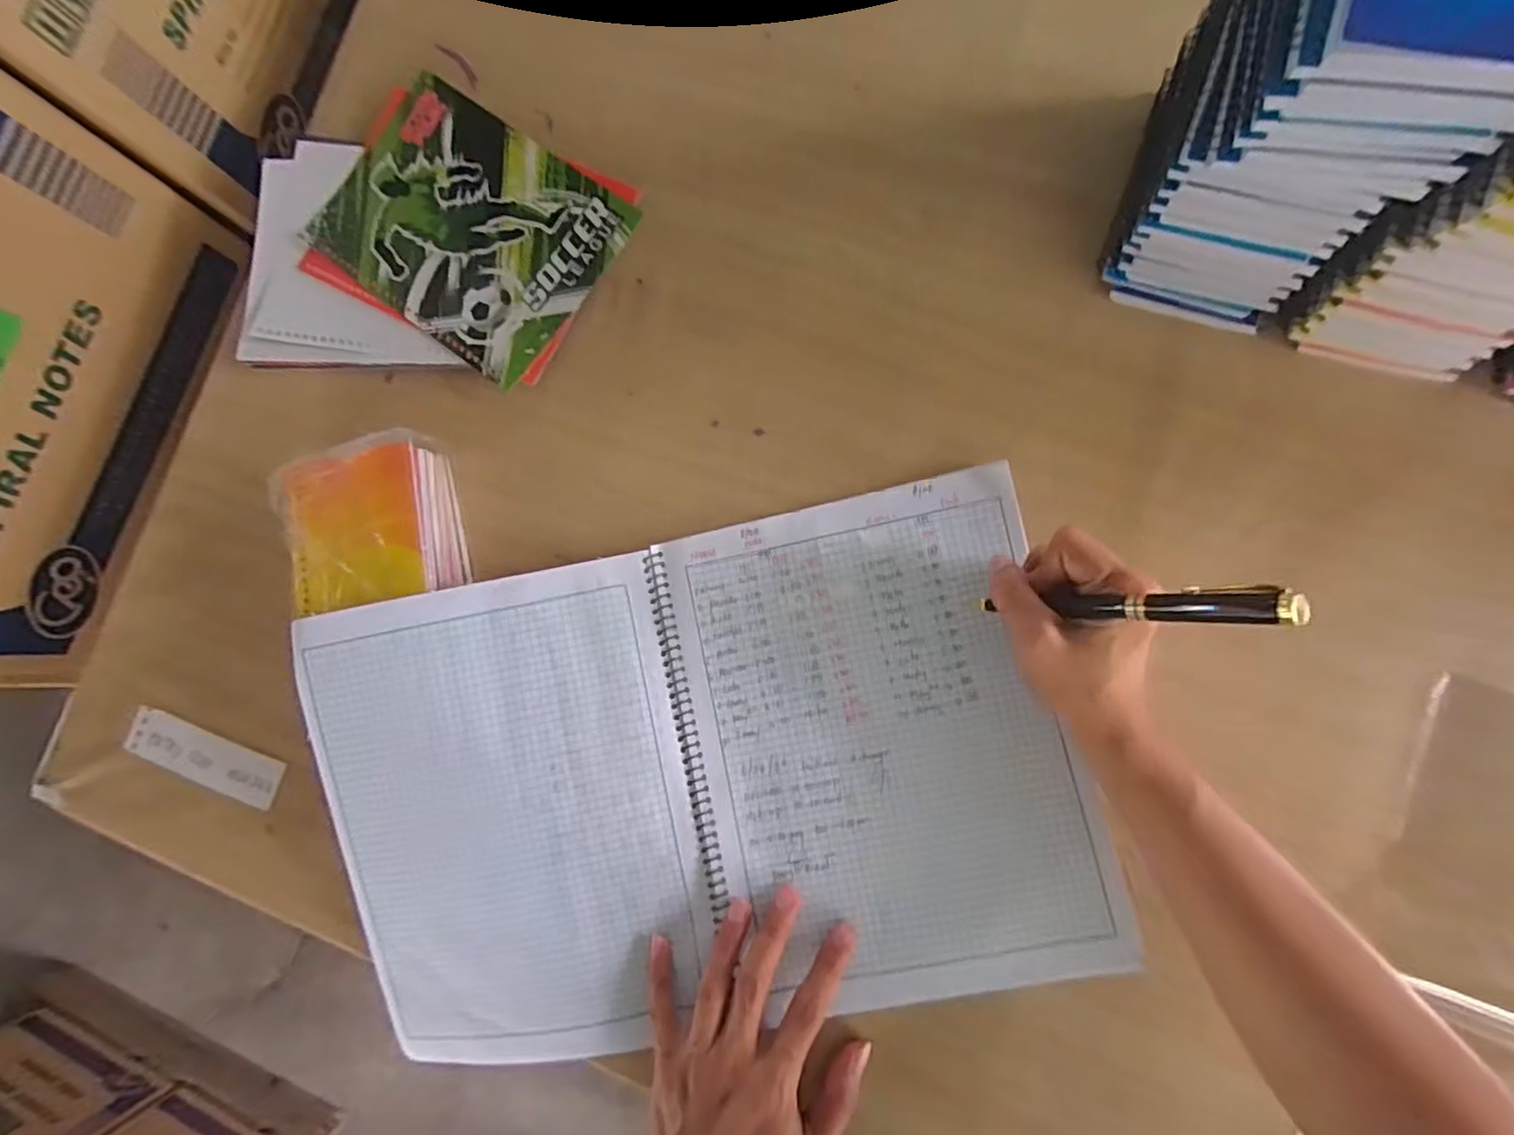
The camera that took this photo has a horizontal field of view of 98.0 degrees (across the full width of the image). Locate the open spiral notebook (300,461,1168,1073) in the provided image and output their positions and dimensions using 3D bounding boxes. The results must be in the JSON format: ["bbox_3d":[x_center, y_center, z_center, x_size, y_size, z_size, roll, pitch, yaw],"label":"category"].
[{"bbox_3d":[-0.035,0.120,0.367,0.412,0.044,0.270,-13,81,4],"label":"open spiral notebook"}]

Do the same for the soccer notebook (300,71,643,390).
[{"bbox_3d":[-0.192,-0.226,0.436,0.193,0.006,0.143,37,87,9],"label":"soccer notebook"}]

